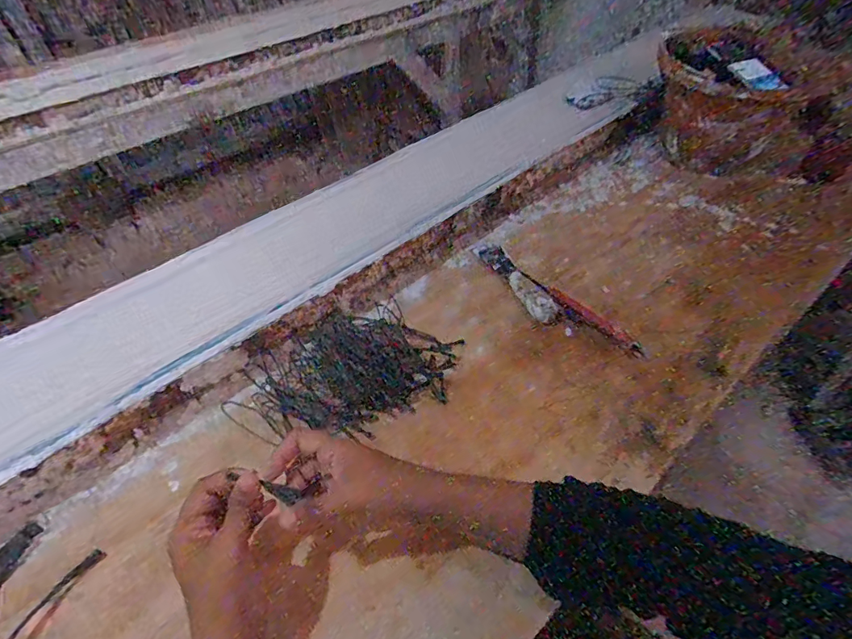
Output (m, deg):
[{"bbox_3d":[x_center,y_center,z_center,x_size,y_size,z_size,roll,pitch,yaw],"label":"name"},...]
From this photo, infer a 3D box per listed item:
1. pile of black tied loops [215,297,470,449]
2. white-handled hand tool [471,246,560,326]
[{"bbox_3d":[-0.089,0.061,0.526,0.235,0.026,0.155,-24,50,-17],"label":"pile of black tied loops"},{"bbox_3d":[0.124,-0.057,0.628,0.037,0.022,0.180,-21,49,-14],"label":"white-handled hand tool"}]

